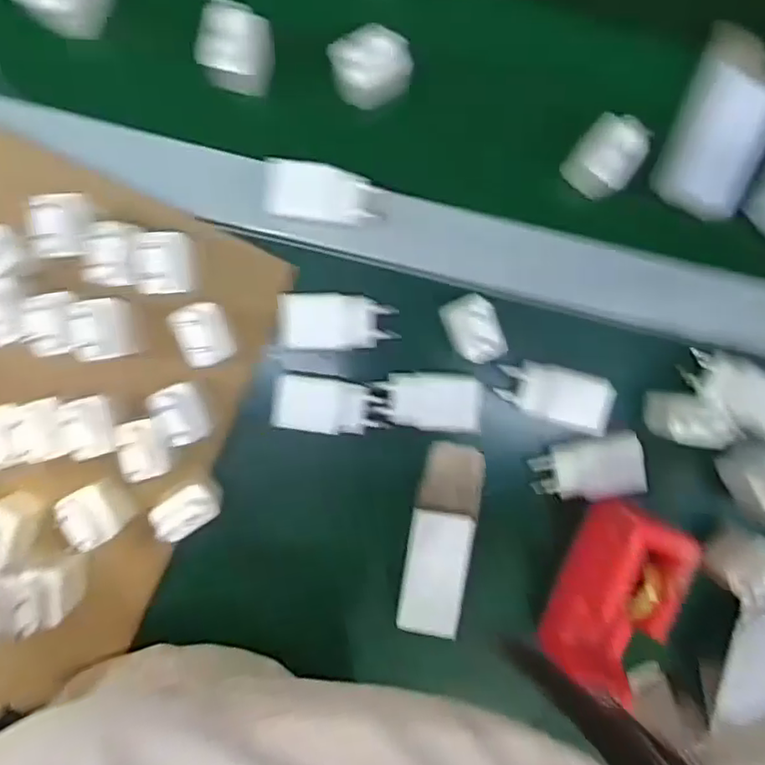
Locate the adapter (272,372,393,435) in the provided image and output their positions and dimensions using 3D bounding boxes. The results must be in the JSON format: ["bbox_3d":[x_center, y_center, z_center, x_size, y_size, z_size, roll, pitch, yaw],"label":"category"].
[{"bbox_3d":[-0.037,0.017,0.486,0.080,0.021,0.039,9,95,-8],"label":"adapter"}]

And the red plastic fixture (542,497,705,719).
[{"bbox_3d":[0.165,0.154,0.468,0.057,0.059,0.129,21,94,-9],"label":"red plastic fixture"}]

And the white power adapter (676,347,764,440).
[{"bbox_3d":[0.270,0.009,0.497,0.087,0.026,0.043,32,92,-9],"label":"white power adapter"}]

